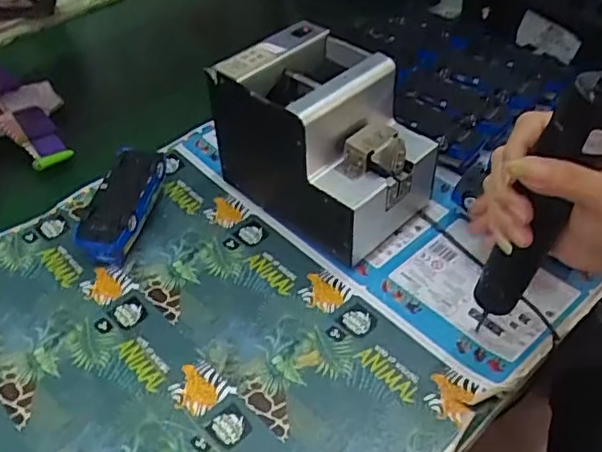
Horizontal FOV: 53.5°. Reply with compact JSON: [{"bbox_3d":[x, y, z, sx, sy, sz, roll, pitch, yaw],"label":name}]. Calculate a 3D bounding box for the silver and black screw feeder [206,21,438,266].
[{"bbox_3d":[0.020,-0.083,0.560,0.116,0.152,0.182,-34,52,-27],"label":"silver and black screw feeder"}]

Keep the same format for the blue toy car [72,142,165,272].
[{"bbox_3d":[-0.173,-0.020,0.590,0.056,0.046,0.129,5,46,7],"label":"blue toy car"}]

